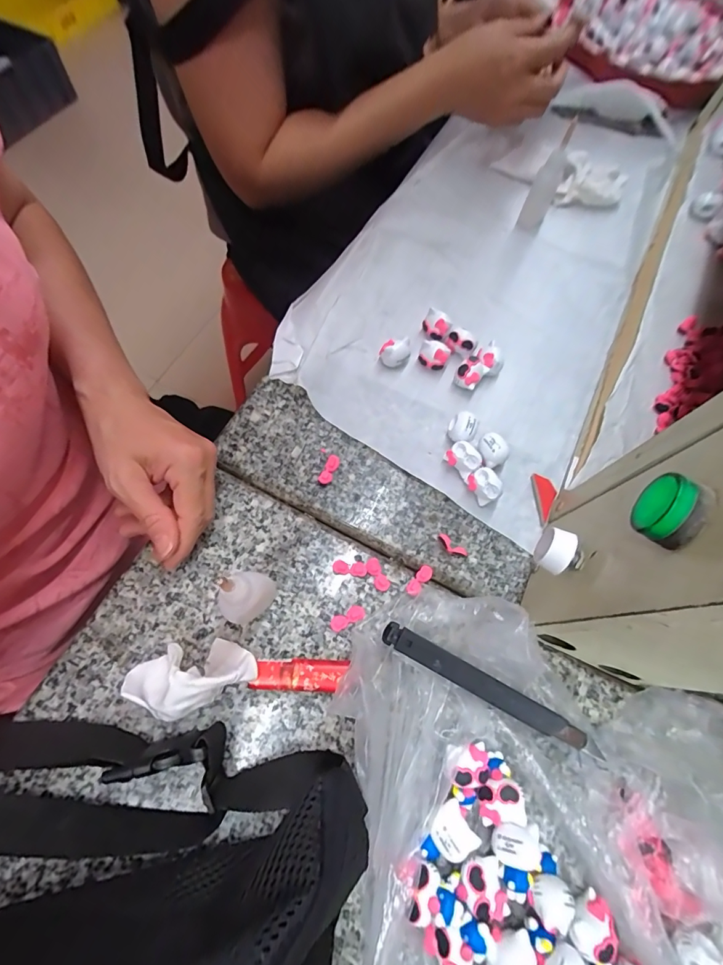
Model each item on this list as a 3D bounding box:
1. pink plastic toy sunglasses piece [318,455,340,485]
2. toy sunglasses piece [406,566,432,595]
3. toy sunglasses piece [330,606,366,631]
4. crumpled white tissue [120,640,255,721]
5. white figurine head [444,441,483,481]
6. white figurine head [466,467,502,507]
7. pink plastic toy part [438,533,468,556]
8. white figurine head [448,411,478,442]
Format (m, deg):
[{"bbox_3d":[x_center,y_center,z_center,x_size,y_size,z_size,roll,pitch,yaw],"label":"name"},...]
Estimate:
[{"bbox_3d":[-0.025,-0.010,0.327,0.010,0.007,0.025,24,69,8],"label":"pink plastic toy sunglasses piece"},{"bbox_3d":[0.042,0.070,0.302,0.010,0.004,0.024,39,72,13],"label":"toy sunglasses piece"},{"bbox_3d":[-0.010,0.095,0.292,0.025,0.005,0.011,-25,71,-11],"label":"toy sunglasses piece"},{"bbox_3d":[-0.107,0.119,0.257,0.079,0.040,0.040,-7,68,-4],"label":"crumpled white tissue"},{"bbox_3d":[0.079,-0.018,0.326,0.017,0.017,0.025,-38,74,-15],"label":"white figurine head"},{"bbox_3d":[0.093,0.003,0.320,0.018,0.020,0.024,-25,71,-11],"label":"white figurine head"},{"bbox_3d":[0.066,0.047,0.311,0.024,0.006,0.009,38,72,13],"label":"pink plastic toy part"},{"bbox_3d":[0.080,-0.042,0.336,0.021,0.017,0.026,28,70,9],"label":"white figurine head"}]

